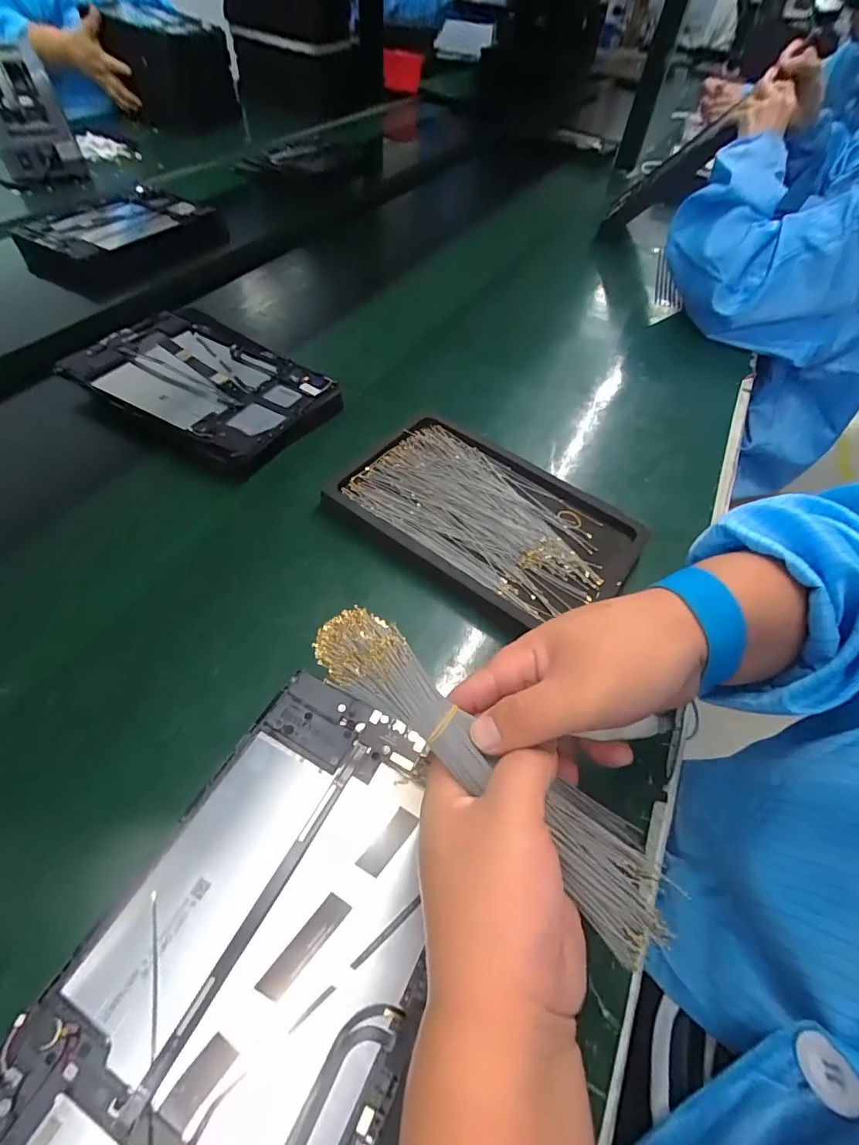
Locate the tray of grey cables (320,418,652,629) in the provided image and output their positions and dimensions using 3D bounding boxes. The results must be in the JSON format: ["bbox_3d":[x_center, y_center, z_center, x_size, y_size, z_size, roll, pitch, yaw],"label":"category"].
[{"bbox_3d":[0.047,-0.045,0.411,0.242,0.024,0.146,31,57,17],"label":"tray of grey cables"}]

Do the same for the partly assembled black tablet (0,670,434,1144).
[{"bbox_3d":[-0.076,0.182,0.226,0.149,0.026,0.242,26,55,13],"label":"partly assembled black tablet"}]

